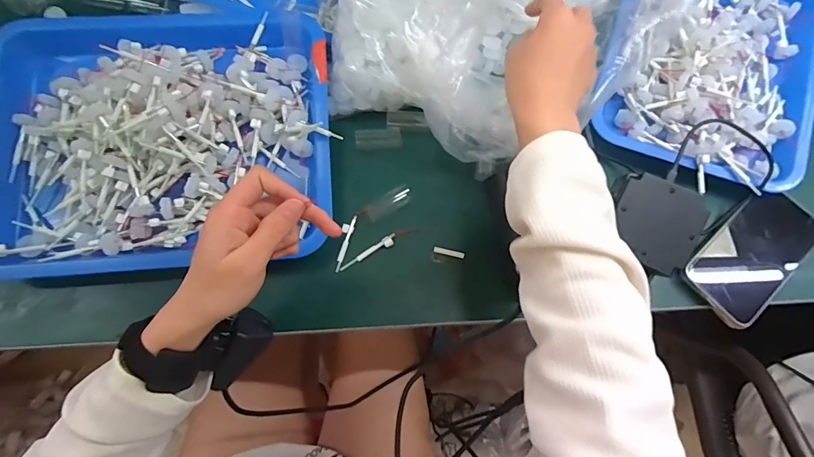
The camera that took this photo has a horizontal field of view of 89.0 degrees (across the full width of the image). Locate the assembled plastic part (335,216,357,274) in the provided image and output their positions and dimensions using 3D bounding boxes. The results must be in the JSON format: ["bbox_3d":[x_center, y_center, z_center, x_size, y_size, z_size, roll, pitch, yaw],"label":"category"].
[{"bbox_3d":[-0.063,0.015,0.416,0.011,0.005,0.059,12,73,4],"label":"assembled plastic part"}]

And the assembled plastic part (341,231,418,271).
[{"bbox_3d":[-0.029,0.018,0.415,0.084,0.004,0.011,-28,74,-9],"label":"assembled plastic part"}]

